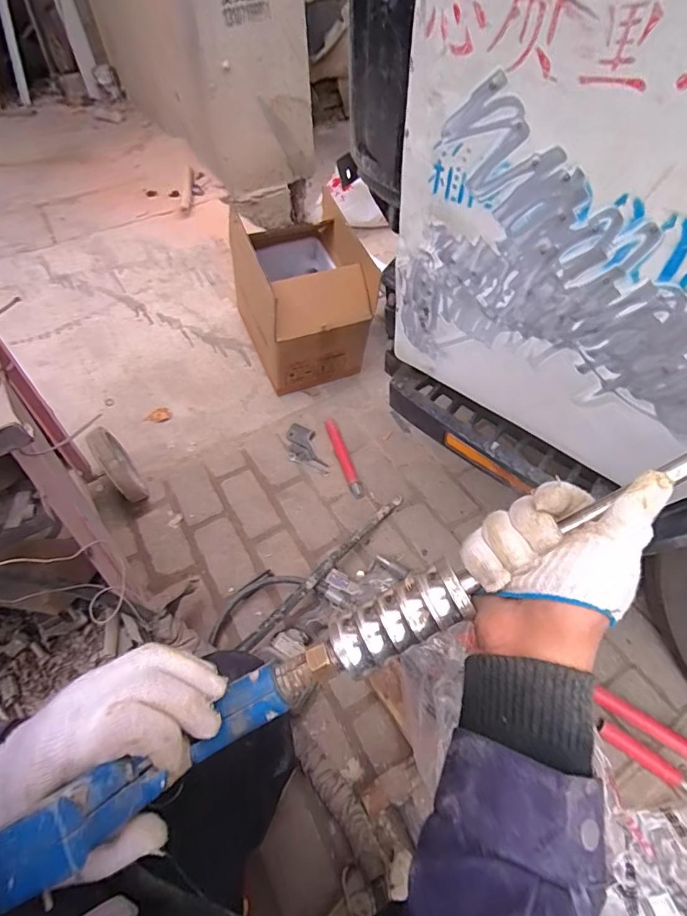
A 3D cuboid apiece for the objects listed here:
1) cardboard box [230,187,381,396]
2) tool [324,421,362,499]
[{"bbox_3d":[-0.111,-0.406,1.242,0.306,0.368,0.352,-21,54,-15],"label":"cardboard box"},{"bbox_3d":[0.000,-0.003,1.123,0.029,0.019,0.240,-15,53,-11],"label":"tool"}]

